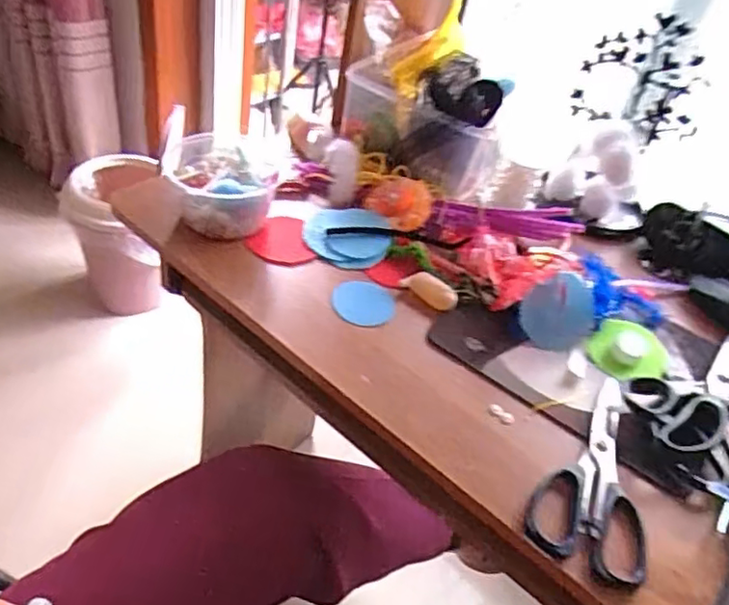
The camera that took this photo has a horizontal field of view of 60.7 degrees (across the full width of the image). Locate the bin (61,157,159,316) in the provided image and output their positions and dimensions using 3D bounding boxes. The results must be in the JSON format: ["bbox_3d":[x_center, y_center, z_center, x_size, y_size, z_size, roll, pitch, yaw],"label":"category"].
[{"bbox_3d":[-0.544,-0.136,1.372,0.196,0.284,0.222,-2,45,-17],"label":"bin"}]

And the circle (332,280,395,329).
[{"bbox_3d":[-0.001,-0.001,0.583,0.058,0.004,0.056,16,42,2],"label":"circle"}]

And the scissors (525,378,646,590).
[{"bbox_3d":[0.177,0.123,0.480,0.080,0.017,0.180,22,43,8],"label":"scissors"}]

